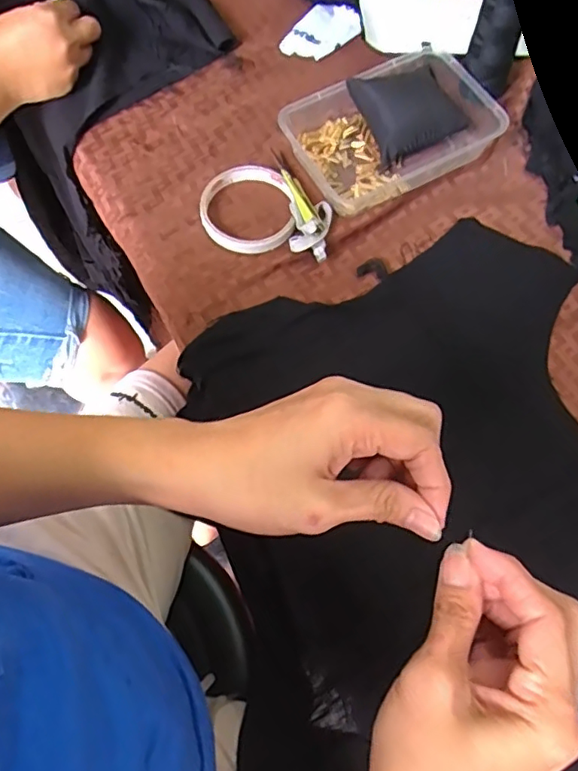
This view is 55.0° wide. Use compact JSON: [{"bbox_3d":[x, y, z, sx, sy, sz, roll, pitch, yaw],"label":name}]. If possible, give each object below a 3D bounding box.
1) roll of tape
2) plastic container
[{"bbox_3d":[-0.037,-0.155,0.481,0.078,0.015,0.089,-10,70,-5],"label":"roll of tape"},{"bbox_3d":[0.092,-0.231,0.499,0.177,0.046,0.119,-25,72,-10],"label":"plastic container"}]

